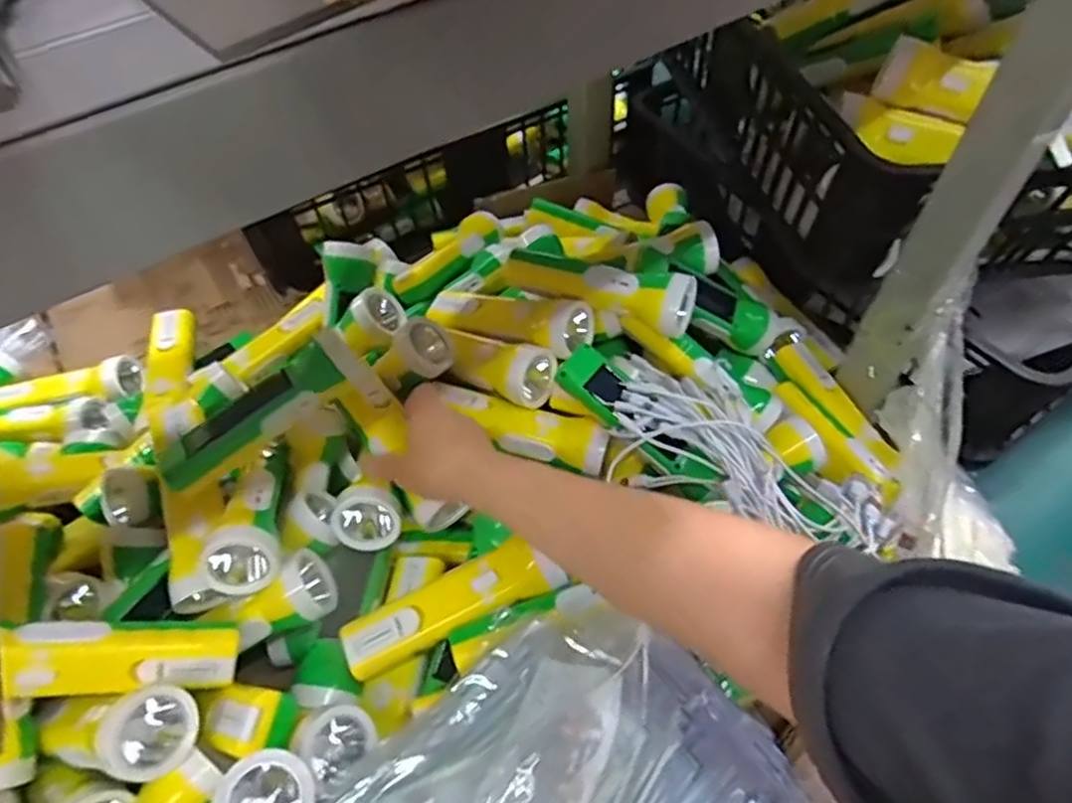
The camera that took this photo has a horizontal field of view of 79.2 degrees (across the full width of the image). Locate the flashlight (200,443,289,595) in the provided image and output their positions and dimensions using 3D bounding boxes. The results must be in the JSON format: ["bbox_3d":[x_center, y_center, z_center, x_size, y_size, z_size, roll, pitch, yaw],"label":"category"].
[{"bbox_3d":[-0.219,0.080,0.505,0.052,0.047,0.127,-7,42,-2],"label":"flashlight"}]

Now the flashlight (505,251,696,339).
[{"bbox_3d":[0.053,-0.106,0.568,0.171,0.049,0.048,20,59,16],"label":"flashlight"}]

